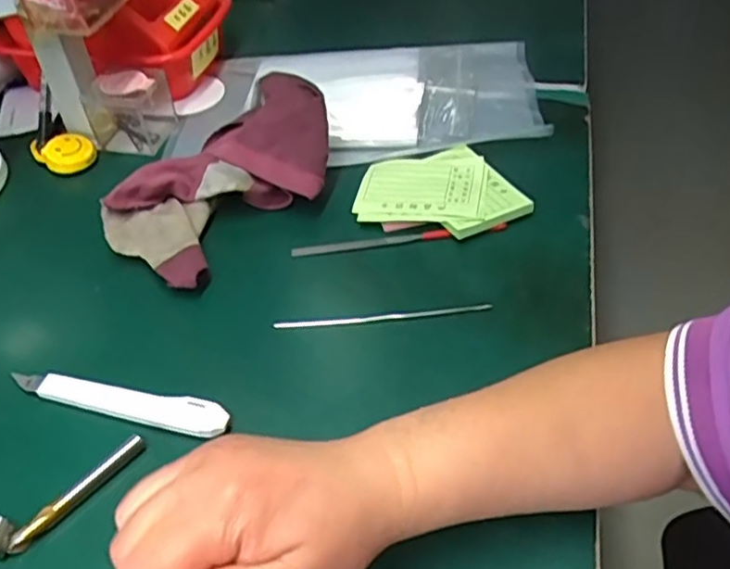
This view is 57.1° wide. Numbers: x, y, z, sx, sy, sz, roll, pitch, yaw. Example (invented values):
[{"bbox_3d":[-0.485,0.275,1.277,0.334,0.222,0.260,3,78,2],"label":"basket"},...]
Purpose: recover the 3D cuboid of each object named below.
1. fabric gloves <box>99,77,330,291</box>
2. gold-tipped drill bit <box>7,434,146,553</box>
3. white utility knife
[{"bbox_3d":[-0.107,-0.086,0.509,0.114,0.068,0.180,32,54,28],"label":"fabric gloves"},{"bbox_3d":[-0.156,0.112,0.366,0.008,0.011,0.081,29,52,28],"label":"gold-tipped drill bit"},{"bbox_3d":[-0.150,0.070,0.404,0.145,0.013,0.020,9,45,12],"label":"white utility knife"}]

